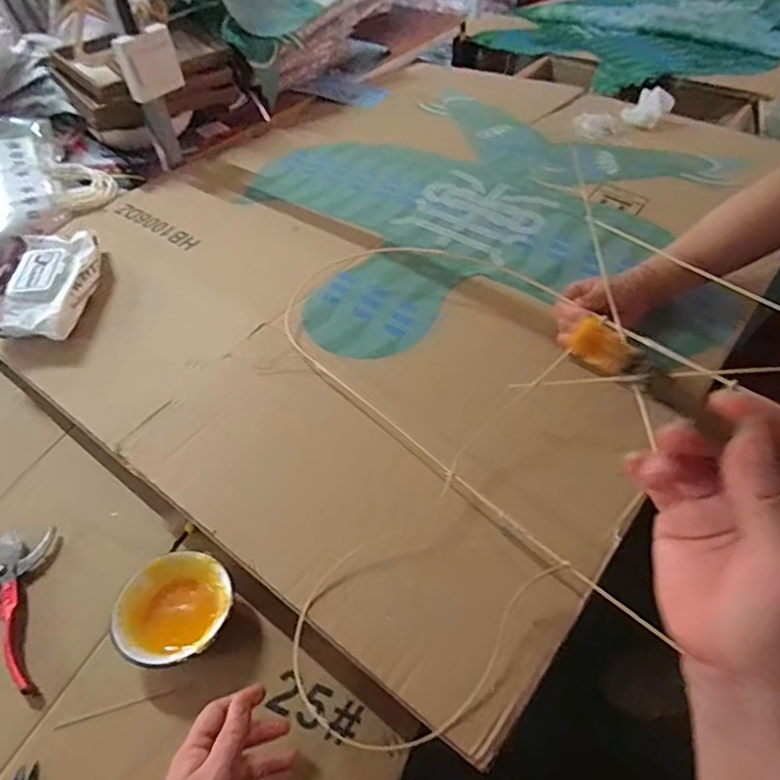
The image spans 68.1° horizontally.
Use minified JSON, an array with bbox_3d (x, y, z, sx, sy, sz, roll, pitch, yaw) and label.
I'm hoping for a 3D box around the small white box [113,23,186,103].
[{"bbox_3d":[-0.373,-0.506,0.903,0.087,0.096,0.024,-33,55,-24],"label":"small white box"}]

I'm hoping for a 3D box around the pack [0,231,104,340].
[{"bbox_3d":[-0.462,-0.147,0.775,0.124,0.040,0.199,0,48,3],"label":"pack"}]

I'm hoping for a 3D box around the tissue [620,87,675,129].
[{"bbox_3d":[0.482,-0.527,1.076,0.072,0.036,0.094,28,55,25],"label":"tissue"}]

